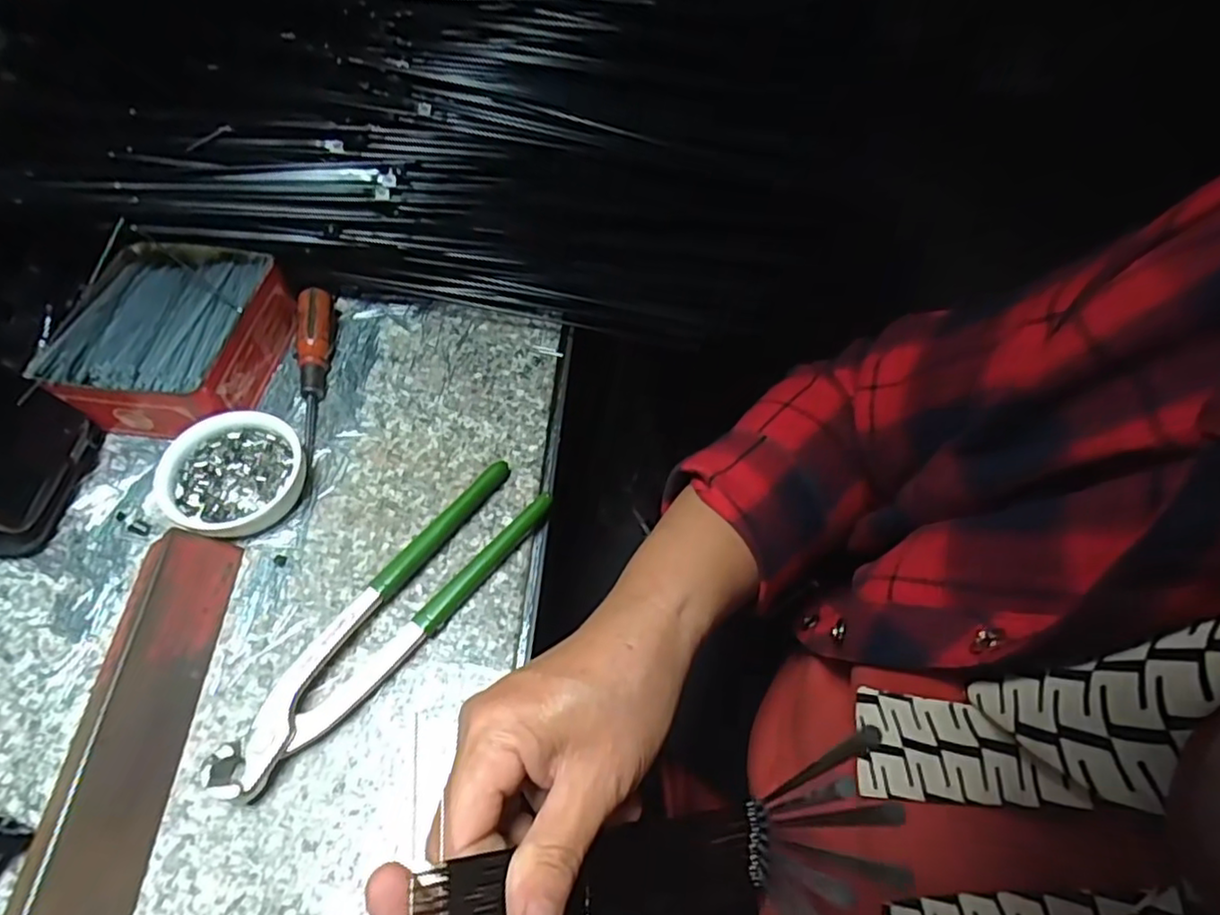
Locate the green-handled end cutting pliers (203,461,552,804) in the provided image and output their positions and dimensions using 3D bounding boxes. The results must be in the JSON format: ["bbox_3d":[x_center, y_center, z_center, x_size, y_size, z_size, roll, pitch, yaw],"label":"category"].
[{"bbox_3d":[-0.109,0.079,0.326,0.044,0.016,0.196,34,62,18],"label":"green-handled end cutting pliers"}]

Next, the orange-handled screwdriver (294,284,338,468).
[{"bbox_3d":[-0.186,-0.056,0.404,0.020,0.022,0.121,-8,58,-8],"label":"orange-handled screwdriver"}]

